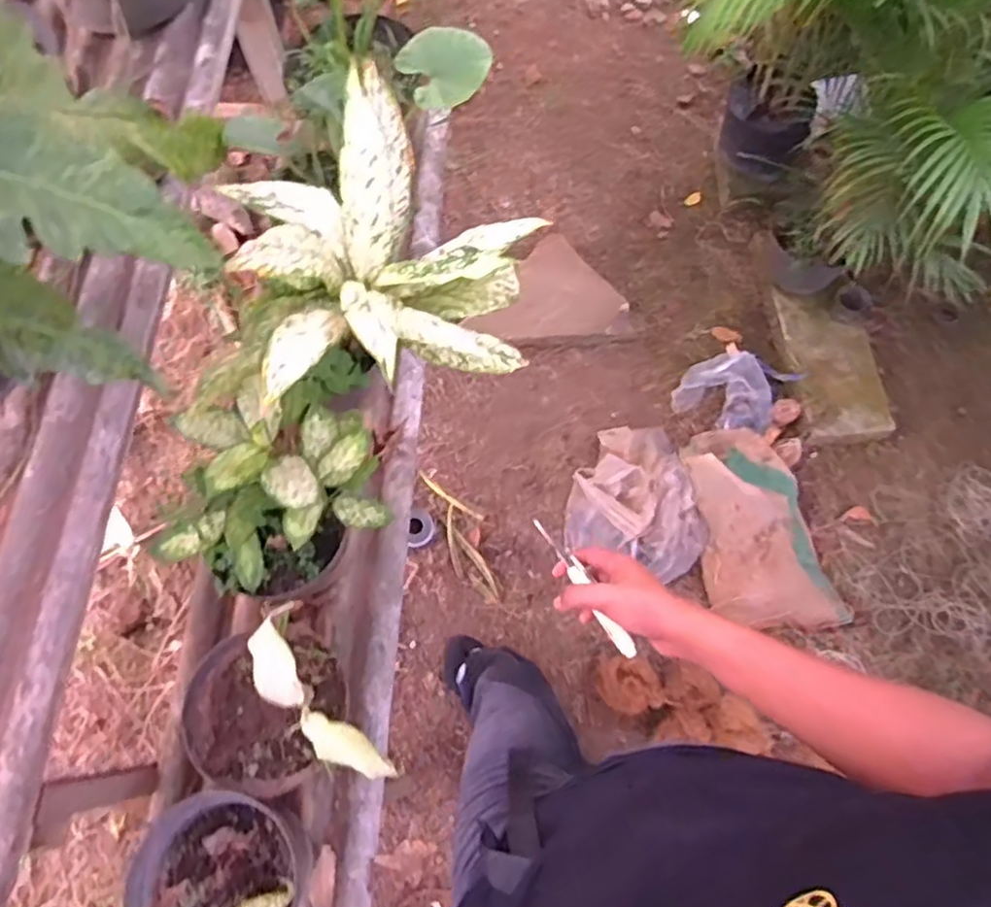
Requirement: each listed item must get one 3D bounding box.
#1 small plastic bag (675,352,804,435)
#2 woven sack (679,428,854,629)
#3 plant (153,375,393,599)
[{"bbox_3d":[0.609,-0.173,1.697,0.240,0.096,0.231,30,72,12],"label":"small plastic bag"},{"bbox_3d":[0.593,0.155,1.503,0.268,0.127,0.492,-8,69,-2],"label":"woven sack"},{"bbox_3d":[-0.320,0.073,0.971,0.307,0.254,0.228,-16,70,-5],"label":"plant"}]

